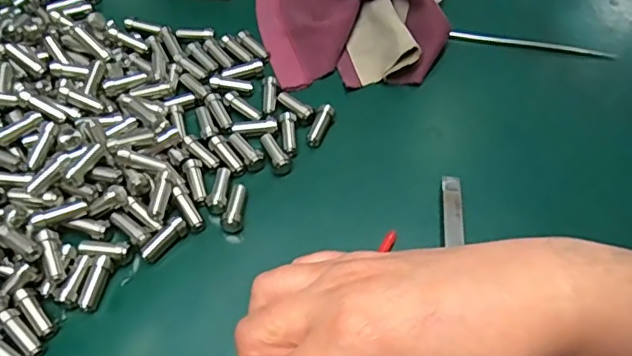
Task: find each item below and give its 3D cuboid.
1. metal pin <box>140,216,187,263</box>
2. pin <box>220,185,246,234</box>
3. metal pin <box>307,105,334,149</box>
[{"bbox_3d":[-0.079,0.032,0.292,0.009,0.010,0.027,38,63,20],"label":"metal pin"},{"bbox_3d":[-0.044,0.017,0.303,0.011,0.011,0.029,1,57,-1],"label":"pin"},{"bbox_3d":[0.003,-0.031,0.335,0.010,0.011,0.026,17,58,9],"label":"metal pin"}]

